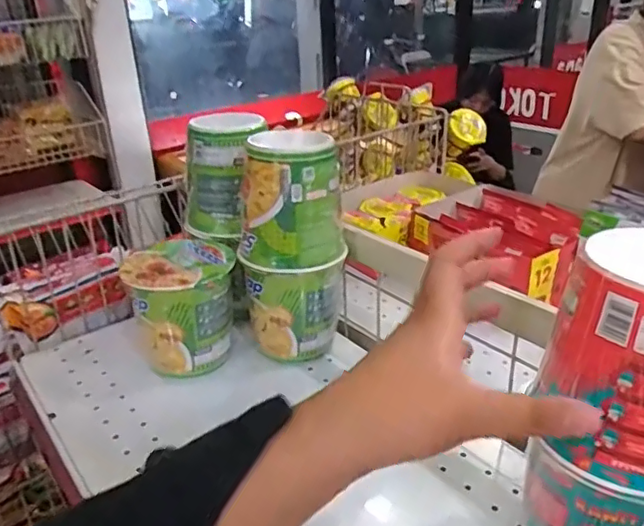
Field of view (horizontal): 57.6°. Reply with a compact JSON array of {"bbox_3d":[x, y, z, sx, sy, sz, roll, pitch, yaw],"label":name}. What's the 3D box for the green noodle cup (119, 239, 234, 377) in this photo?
[{"bbox_3d":[-0.133,0.045,0.582,0.094,0.114,0.097,-6,26,-5],"label":"green noodle cup"}]

